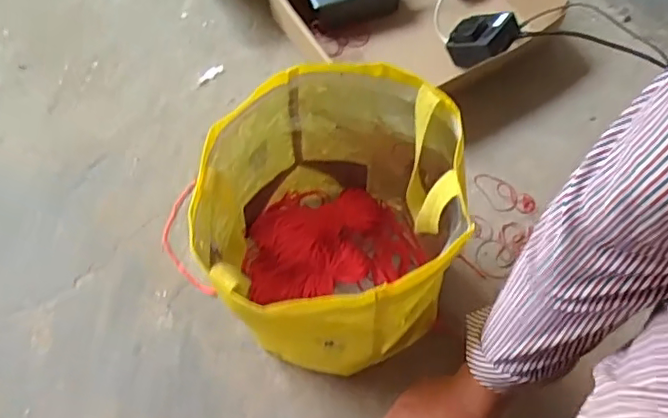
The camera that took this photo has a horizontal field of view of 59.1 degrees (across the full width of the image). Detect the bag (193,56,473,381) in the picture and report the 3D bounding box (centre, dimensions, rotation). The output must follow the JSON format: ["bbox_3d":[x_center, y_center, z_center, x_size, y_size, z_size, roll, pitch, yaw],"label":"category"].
[{"bbox_3d":[-0.003,0.023,0.603,0.228,0.263,0.240,12,65,6],"label":"bag"}]

